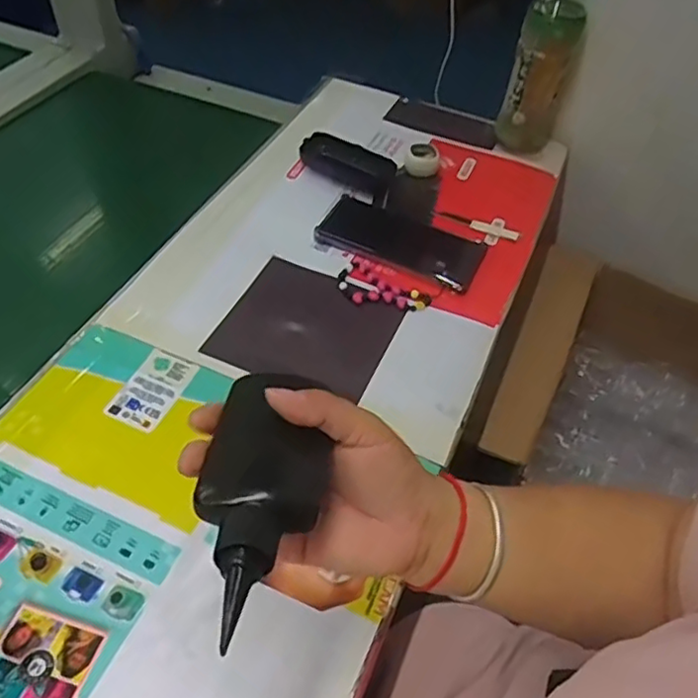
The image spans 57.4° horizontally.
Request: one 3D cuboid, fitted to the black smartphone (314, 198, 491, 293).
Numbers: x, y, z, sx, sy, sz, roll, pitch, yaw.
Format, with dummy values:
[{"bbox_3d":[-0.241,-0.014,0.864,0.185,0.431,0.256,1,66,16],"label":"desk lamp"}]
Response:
[{"bbox_3d":[0.055,-0.110,0.657,0.162,0.014,0.075,22,52,11],"label":"black smartphone"}]

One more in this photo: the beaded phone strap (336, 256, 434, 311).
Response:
[{"bbox_3d":[0.030,-0.057,0.611,0.086,0.008,0.055,33,54,21],"label":"beaded phone strap"}]

